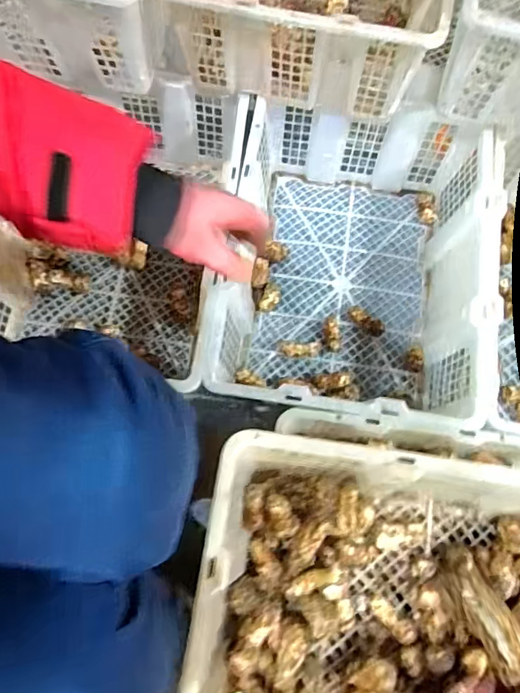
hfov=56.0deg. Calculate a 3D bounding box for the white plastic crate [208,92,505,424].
[{"bbox_3d":[0.139,-0.113,0.723,0.357,0.162,0.452,9,75,2],"label":"white plastic crate"}]

